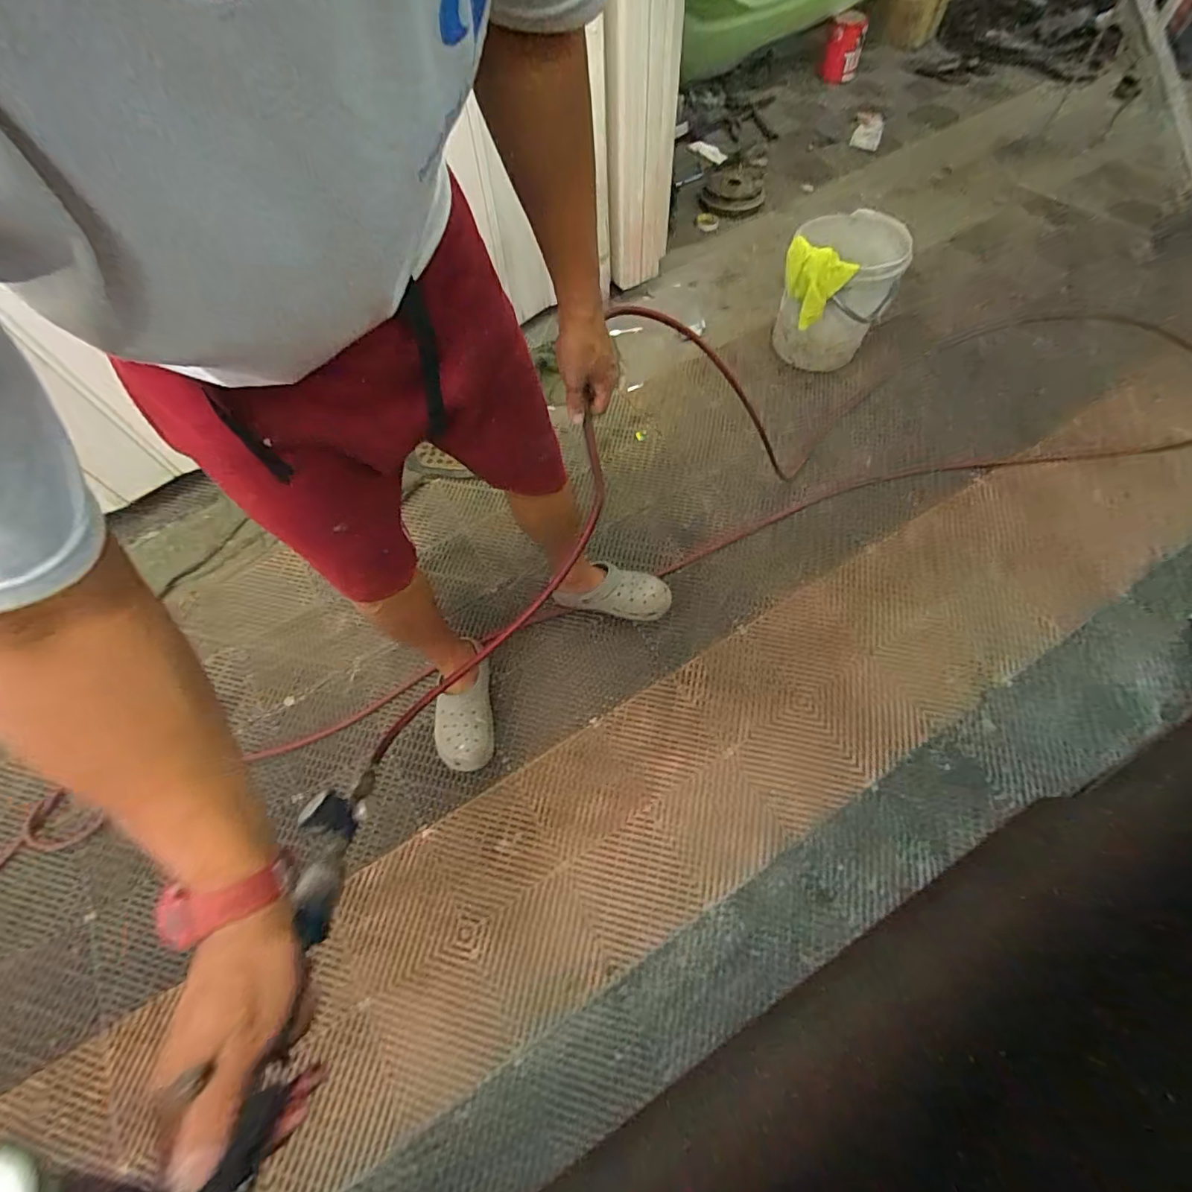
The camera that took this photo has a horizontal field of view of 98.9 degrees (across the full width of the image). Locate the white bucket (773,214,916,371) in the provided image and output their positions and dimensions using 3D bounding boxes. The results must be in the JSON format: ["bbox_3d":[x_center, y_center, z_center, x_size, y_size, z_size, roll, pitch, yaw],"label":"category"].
[{"bbox_3d":[0.676,-0.872,1.472,0.266,0.338,0.312,-15,62,-5],"label":"white bucket"}]

